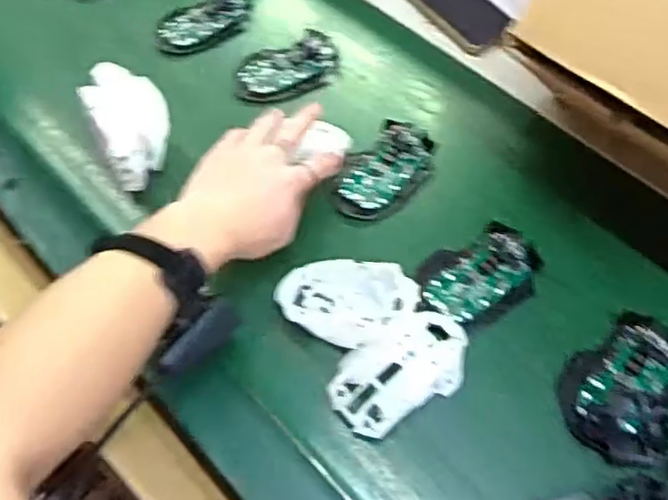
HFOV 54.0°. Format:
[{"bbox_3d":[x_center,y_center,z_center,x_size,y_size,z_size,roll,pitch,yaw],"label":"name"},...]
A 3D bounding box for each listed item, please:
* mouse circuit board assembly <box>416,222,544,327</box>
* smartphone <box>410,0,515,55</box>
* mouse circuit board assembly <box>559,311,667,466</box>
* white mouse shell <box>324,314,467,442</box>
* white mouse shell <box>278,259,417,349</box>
[{"bbox_3d":[0.123,0.020,0.545,0.112,0.030,0.071,-27,59,-18],"label":"mouse circuit board assembly"},{"bbox_3d":[0.137,-0.283,0.756,0.069,0.015,0.168,-24,58,-16],"label":"smartphone"},{"bbox_3d":[0.223,0.100,0.499,0.083,0.032,0.122,25,58,17],"label":"mouse circuit board assembly"},{"bbox_3d":[0.053,0.089,0.495,0.116,0.041,0.060,-28,59,-18],"label":"white mouse shell"},{"bbox_3d":[0.008,0.040,0.521,0.109,0.045,0.066,20,57,14],"label":"white mouse shell"}]

